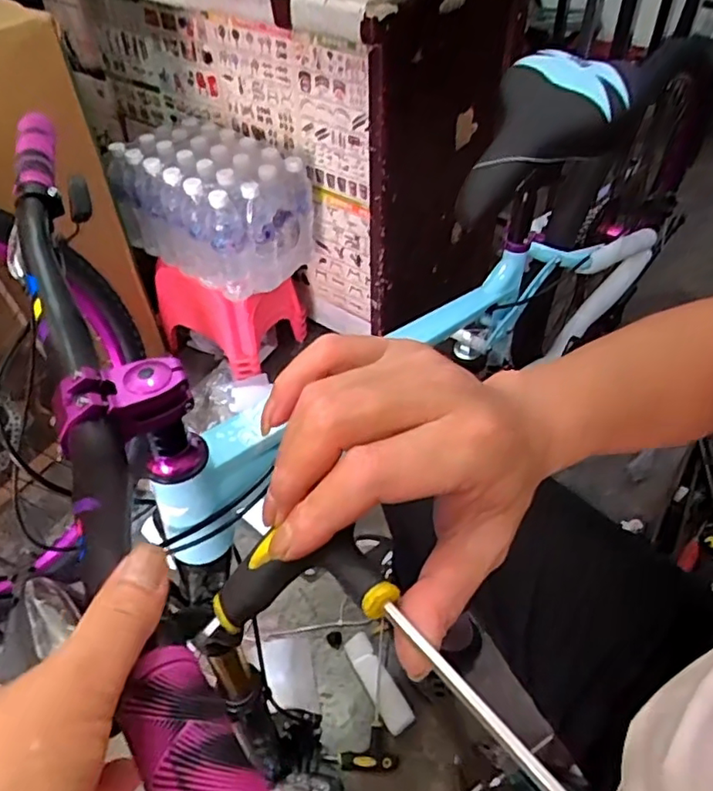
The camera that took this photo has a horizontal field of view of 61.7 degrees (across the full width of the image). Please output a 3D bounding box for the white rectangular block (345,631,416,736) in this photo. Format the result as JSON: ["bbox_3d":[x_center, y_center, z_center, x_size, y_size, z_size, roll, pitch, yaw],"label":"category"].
[{"bbox_3d":[0.031,0.432,0.901,0.041,0.016,0.145,-24,52,-20],"label":"white rectangular block"}]

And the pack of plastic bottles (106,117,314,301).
[{"bbox_3d":[-0.282,-0.383,1.210,0.354,0.226,0.254,27,53,24],"label":"pack of plastic bottles"}]

